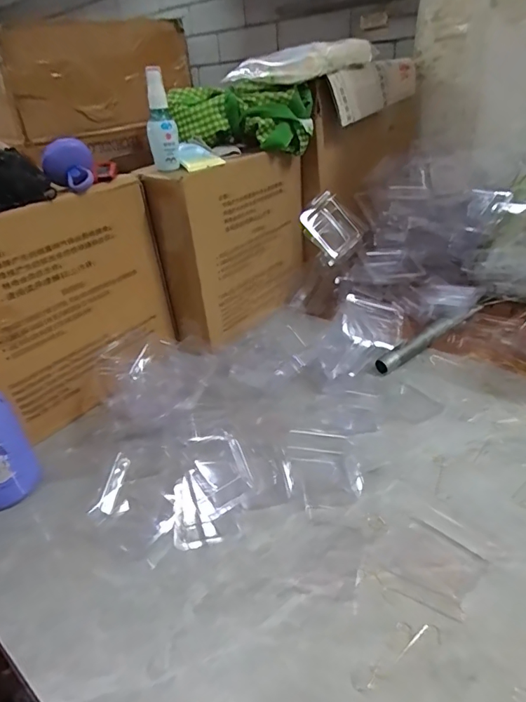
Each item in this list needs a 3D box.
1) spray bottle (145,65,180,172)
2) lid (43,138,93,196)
[{"bbox_3d":[-0.138,-0.308,0.611,0.040,0.116,0.041,-9,32,-7],"label":"spray bottle"},{"bbox_3d":[-0.235,-0.224,0.549,0.055,0.057,0.038,-14,33,-15],"label":"lid"}]

